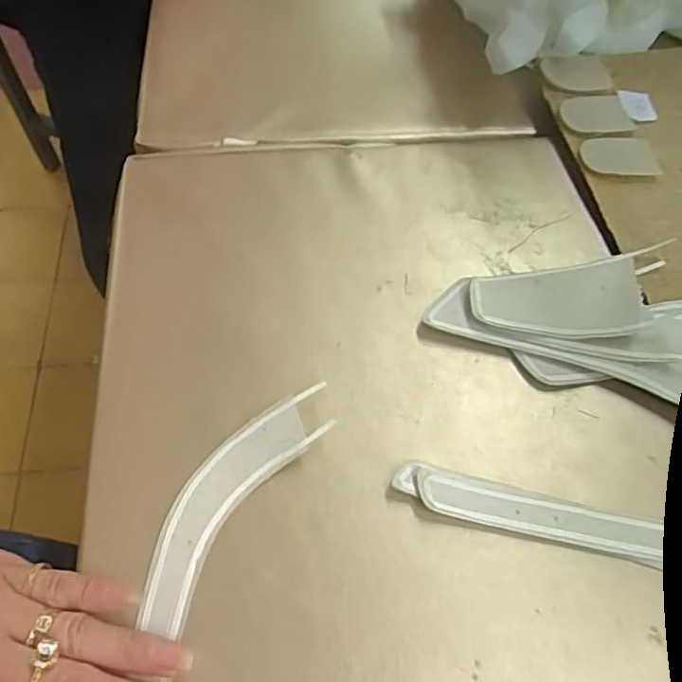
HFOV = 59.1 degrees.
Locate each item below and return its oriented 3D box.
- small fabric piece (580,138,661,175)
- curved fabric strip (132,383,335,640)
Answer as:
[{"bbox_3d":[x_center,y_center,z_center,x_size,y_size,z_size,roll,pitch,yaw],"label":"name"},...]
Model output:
[{"bbox_3d":[0.173,-0.114,0.374,0.045,0.004,0.030,-5,64,-7],"label":"small fabric piece"},{"bbox_3d":[-0.047,0.139,0.221,0.077,0.010,0.258,-1,58,0],"label":"curved fabric strip"}]

